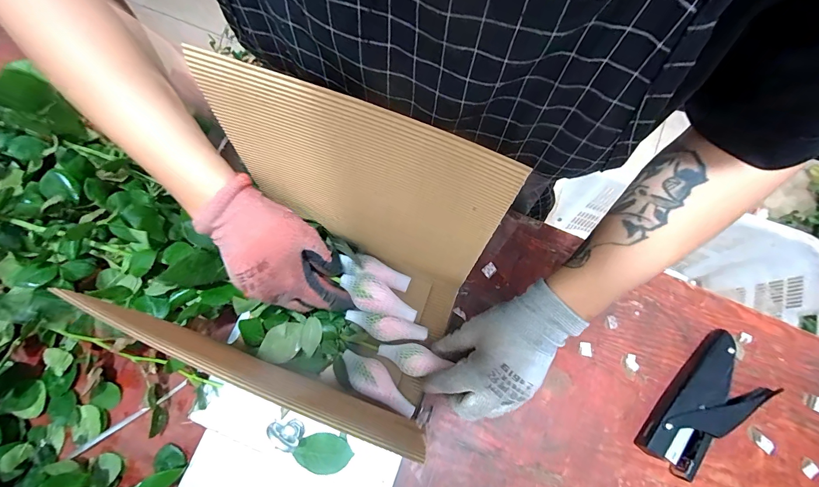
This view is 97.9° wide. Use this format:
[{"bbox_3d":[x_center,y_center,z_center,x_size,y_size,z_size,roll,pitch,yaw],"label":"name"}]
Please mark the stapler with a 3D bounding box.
[{"bbox_3d":[0.301,0.165,0.362,0.150,0.025,0.068,-40,76,-11],"label":"stapler"}]

